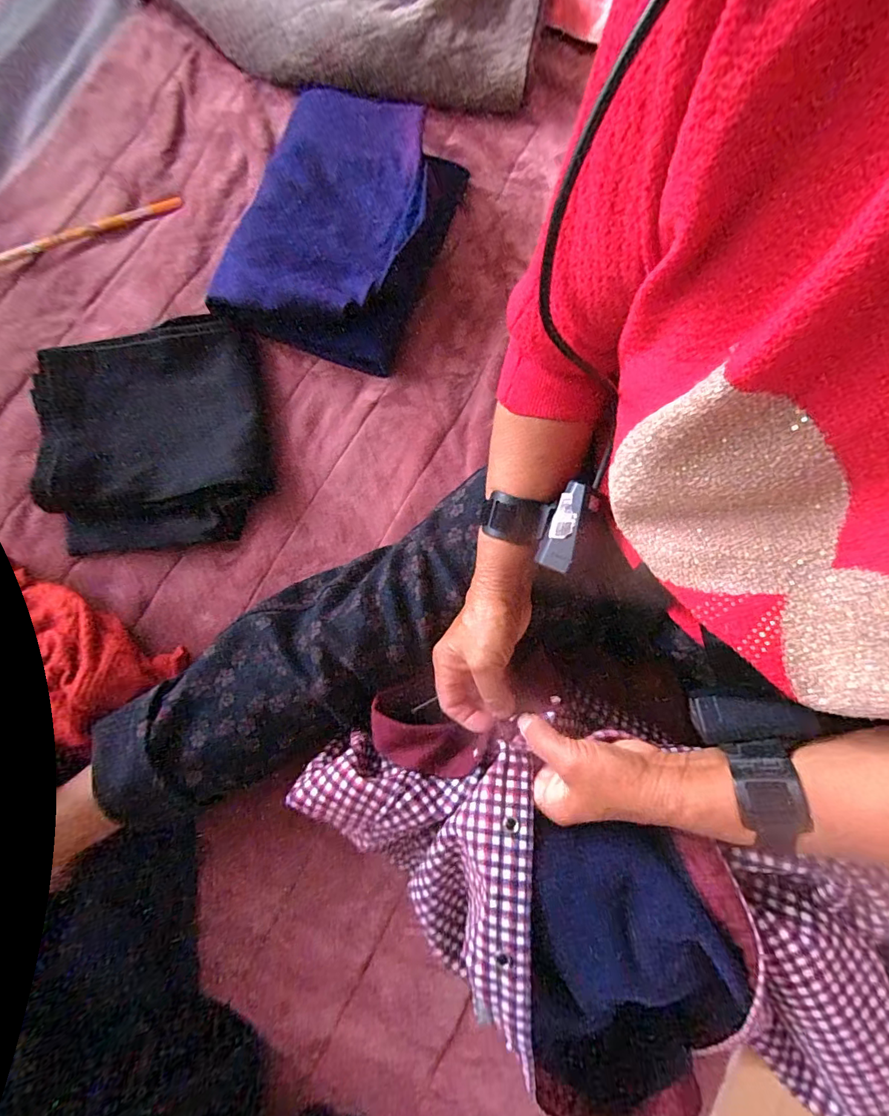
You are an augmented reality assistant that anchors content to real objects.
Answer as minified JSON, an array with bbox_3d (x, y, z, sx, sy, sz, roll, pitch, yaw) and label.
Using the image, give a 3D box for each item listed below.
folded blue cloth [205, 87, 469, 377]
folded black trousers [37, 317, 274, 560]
[{"bbox_3d":[-0.132,-0.421,0.589,0.259,0.068,0.328,14,80,3],"label":"folded blue cloth"},{"bbox_3d":[-0.340,-0.140,0.545,0.248,0.045,0.255,-12,79,-2],"label":"folded black trousers"}]

